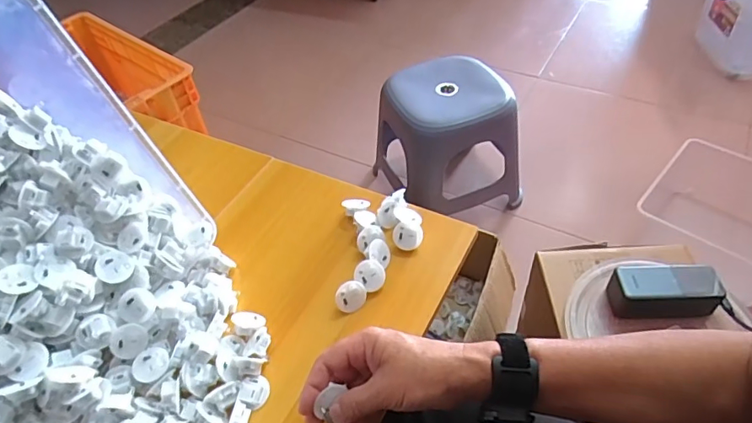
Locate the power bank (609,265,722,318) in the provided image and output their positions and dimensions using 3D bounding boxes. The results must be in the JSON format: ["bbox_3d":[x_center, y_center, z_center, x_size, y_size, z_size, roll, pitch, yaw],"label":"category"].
[{"bbox_3d":[0.391,0.109,0.692,0.133,0.050,0.057,-1,47,5],"label":"power bank"}]

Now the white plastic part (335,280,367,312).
[{"bbox_3d":[-0.028,0.089,0.535,0.034,0.032,0.013,-37,17,-6],"label":"white plastic part"}]

